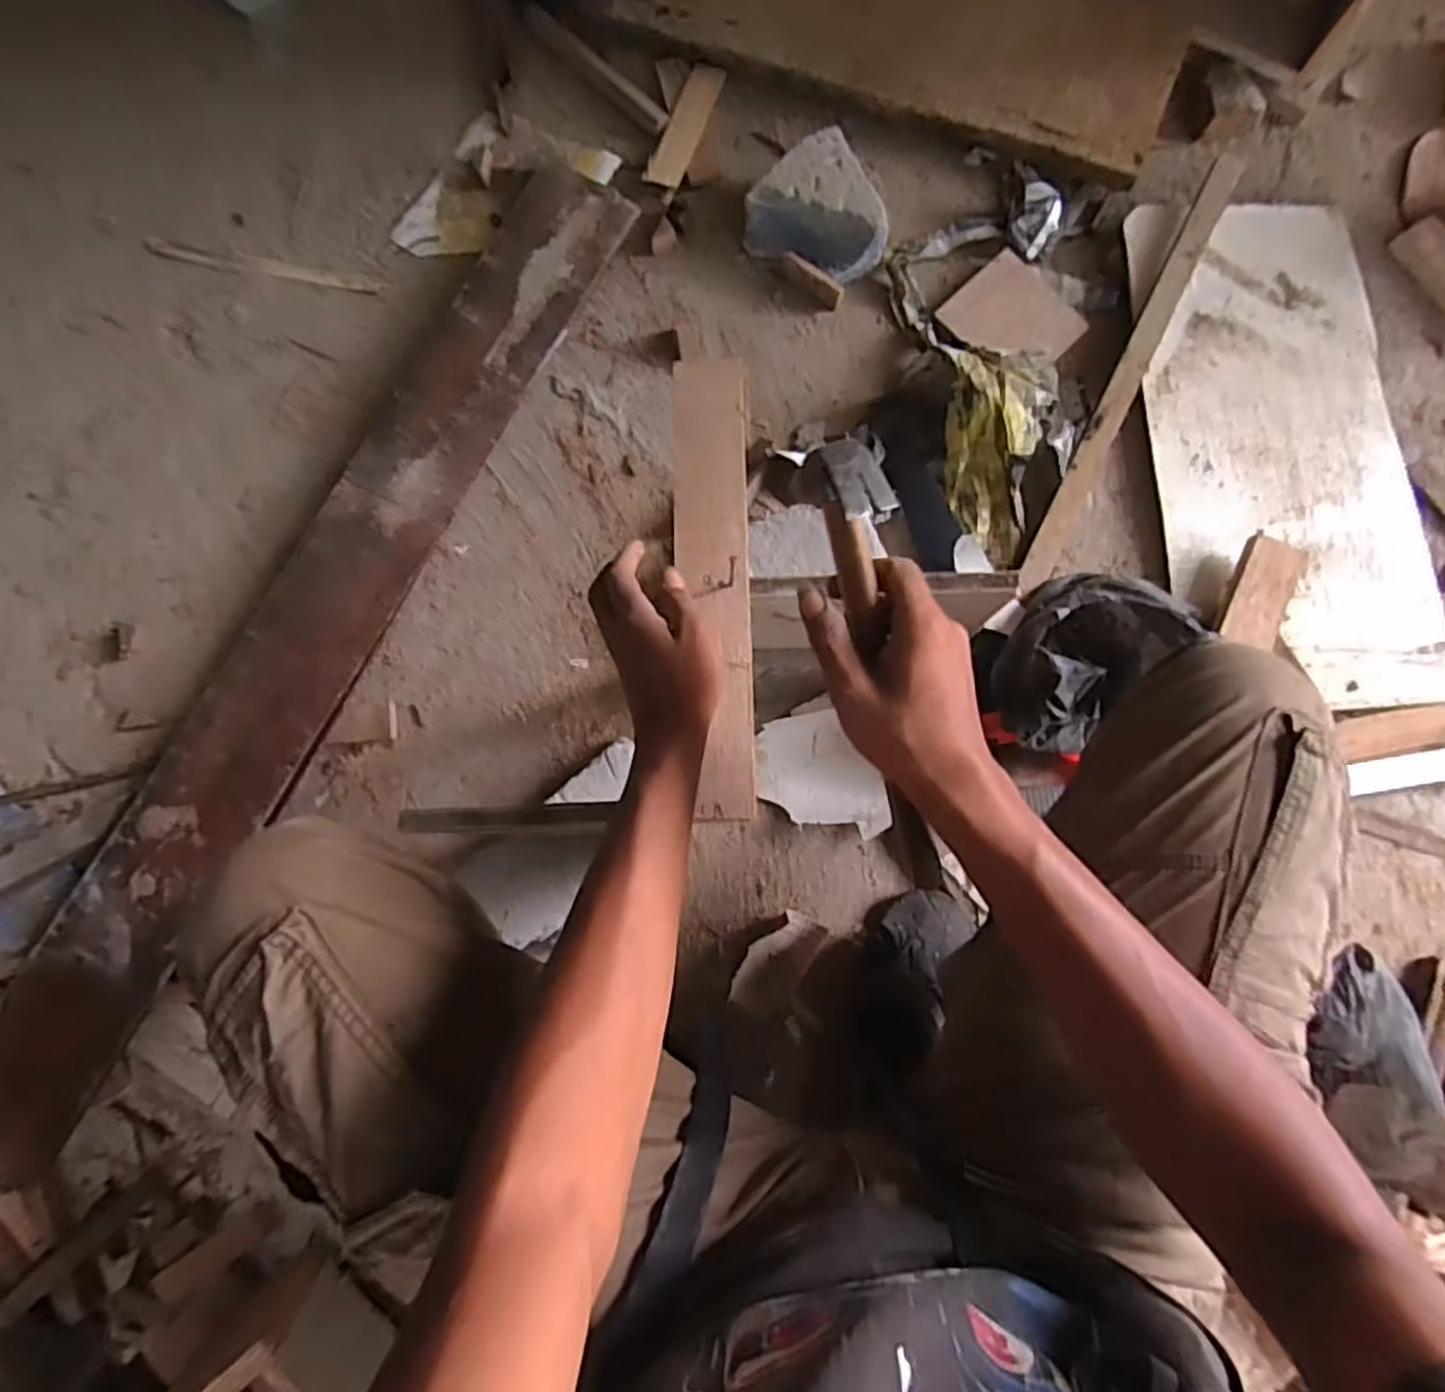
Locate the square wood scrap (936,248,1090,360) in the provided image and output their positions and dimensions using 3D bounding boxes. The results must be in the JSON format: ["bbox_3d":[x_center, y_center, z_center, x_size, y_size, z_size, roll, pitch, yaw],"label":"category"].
[{"bbox_3d":[0.310,-0.404,0.787,0.098,0.017,0.127,-42,77,11],"label":"square wood scrap"}]

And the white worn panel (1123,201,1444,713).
[{"bbox_3d":[0.580,-0.261,0.761,0.261,0.028,0.542,-4,82,0],"label":"white worn panel"}]

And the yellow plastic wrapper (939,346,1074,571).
[{"bbox_3d":[0.294,-0.248,0.738,0.132,0.064,0.218,-8,82,-1],"label":"yellow plastic wrapper"}]

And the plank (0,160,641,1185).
[{"bbox_3d":[-0.386,-0.081,0.711,0.128,0.023,1.056,25,80,7],"label":"plank"}]

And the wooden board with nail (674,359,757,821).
[{"bbox_3d":[-0.003,-0.082,0.519,0.055,0.013,0.329,-4,81,0],"label":"wooden board with nail"}]

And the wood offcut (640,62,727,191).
[{"bbox_3d":[-0.040,-0.649,0.834,0.042,0.010,0.166,20,83,3],"label":"wood offcut"}]

